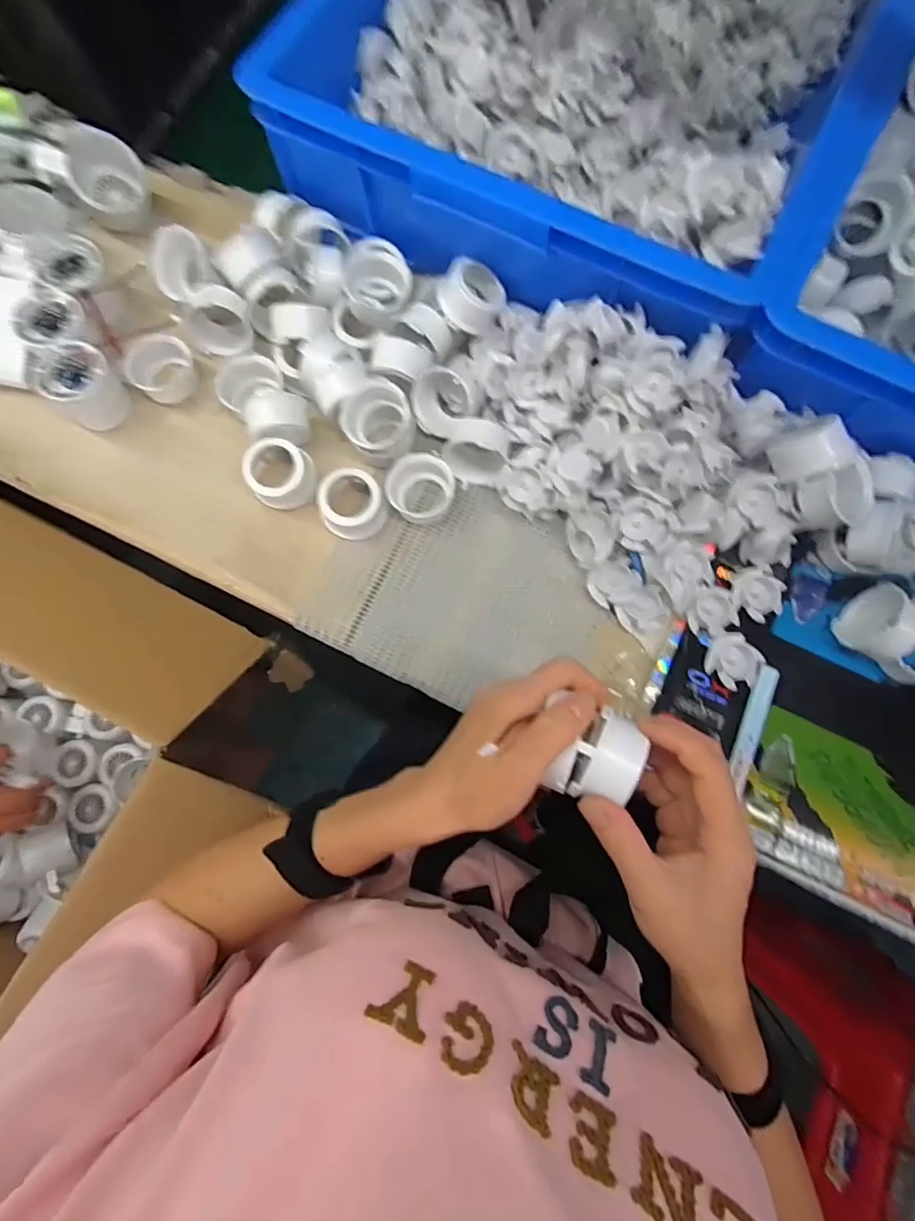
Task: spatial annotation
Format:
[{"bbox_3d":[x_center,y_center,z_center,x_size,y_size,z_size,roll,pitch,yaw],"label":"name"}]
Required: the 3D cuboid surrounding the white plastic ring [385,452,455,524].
[{"bbox_3d":[-0.030,-0.098,0.429,0.054,0.027,0.052,0,78,0],"label":"white plastic ring"}]

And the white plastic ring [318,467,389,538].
[{"bbox_3d":[-0.083,-0.085,0.421,0.048,0.031,0.050,0,78,0],"label":"white plastic ring"}]

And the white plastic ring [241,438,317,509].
[{"bbox_3d":[-0.143,-0.111,0.424,0.051,0.037,0.048,0,78,0],"label":"white plastic ring"}]

